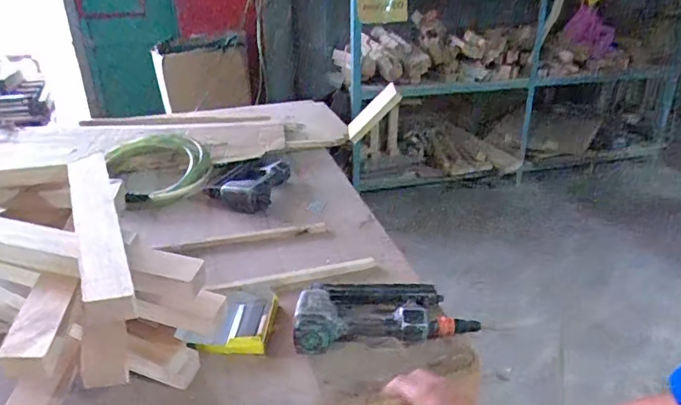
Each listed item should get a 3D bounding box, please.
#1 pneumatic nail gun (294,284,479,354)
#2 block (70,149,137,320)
[{"bbox_3d":[0.062,0.157,0.790,0.277,0.066,0.155,-5,26,-7],"label":"pneumatic nail gun"},{"bbox_3d":[-0.304,0.021,0.615,0.050,0.033,0.394,-13,28,-24],"label":"block"}]

